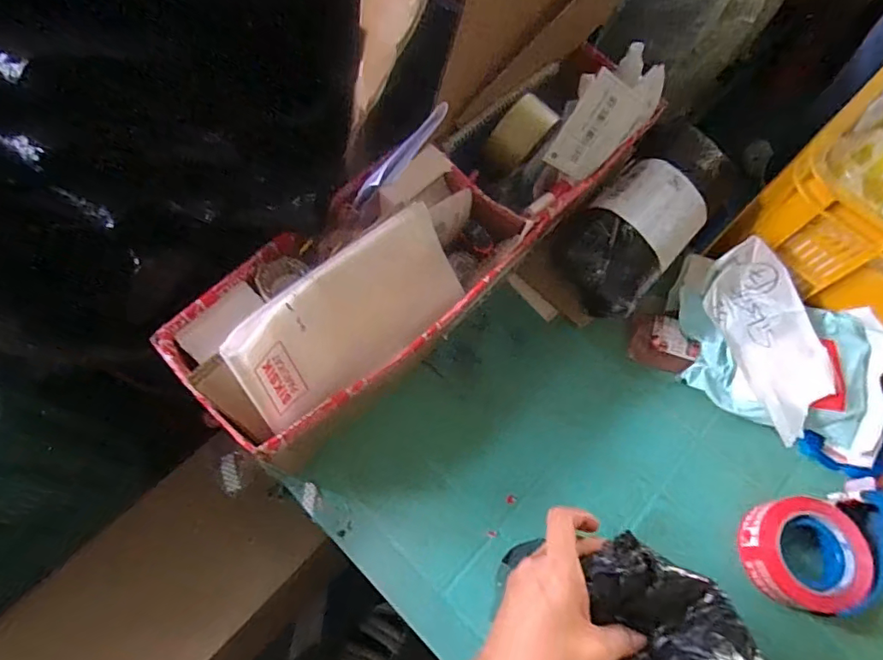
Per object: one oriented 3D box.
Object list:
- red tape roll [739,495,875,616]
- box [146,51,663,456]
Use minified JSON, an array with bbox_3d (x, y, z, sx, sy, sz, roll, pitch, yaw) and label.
[{"bbox_3d":[0.397,0.246,0.563,0.112,0.052,0.112,14,69,2],"label":"red tape roll"},{"bbox_3d":[0.005,-0.113,0.536,0.578,0.114,0.165,-37,75,-16],"label":"box"}]

